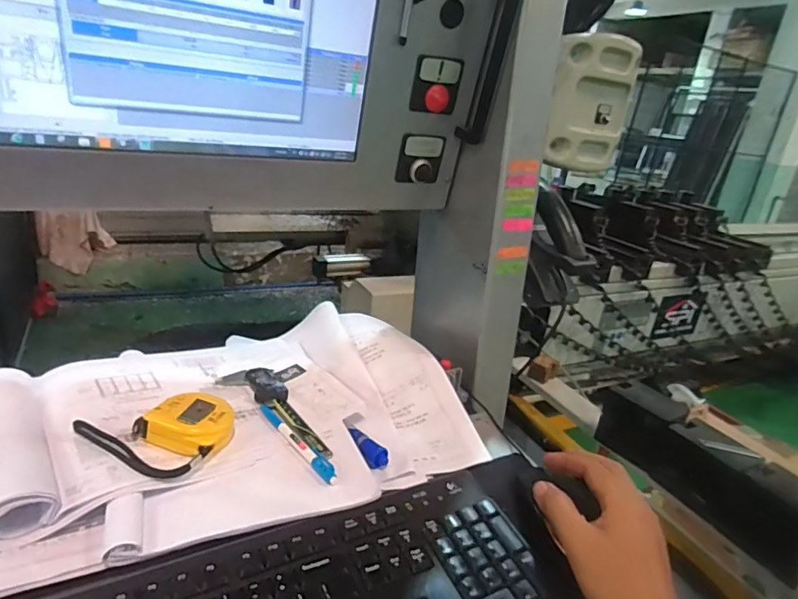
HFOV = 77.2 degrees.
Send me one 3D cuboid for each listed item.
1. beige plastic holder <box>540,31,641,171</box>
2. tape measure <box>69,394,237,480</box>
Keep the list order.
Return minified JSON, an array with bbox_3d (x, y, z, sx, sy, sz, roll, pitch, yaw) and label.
[{"bbox_3d":[0.622,-0.622,1.608,0.324,0.412,0.054,-9,27,-25],"label":"beige plastic holder"},{"bbox_3d":[-0.215,0.113,0.452,0.109,0.031,0.084,13,23,15],"label":"tape measure"}]

